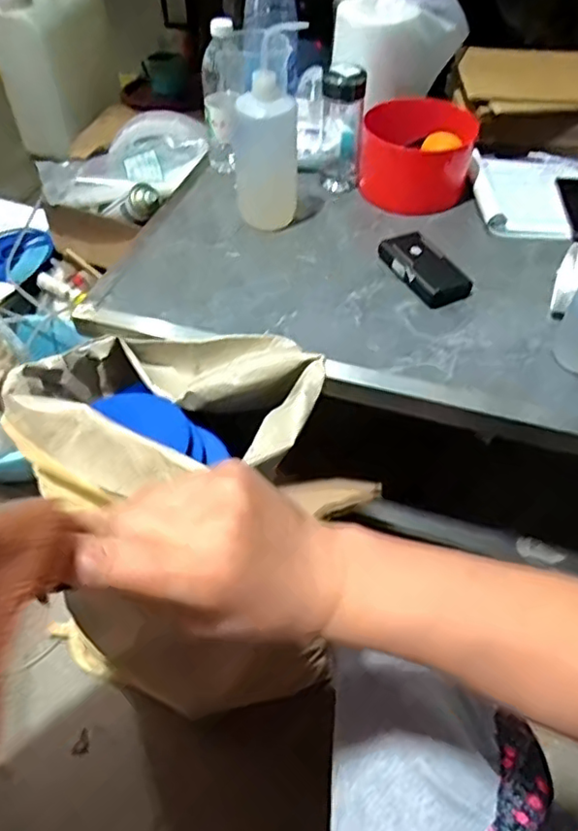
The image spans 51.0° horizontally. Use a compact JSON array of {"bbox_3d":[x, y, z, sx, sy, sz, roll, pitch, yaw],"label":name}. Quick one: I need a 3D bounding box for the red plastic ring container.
[{"bbox_3d":[0.198,-0.405,0.956,0.174,0.113,0.150,11,51,9],"label":"red plastic ring container"}]

